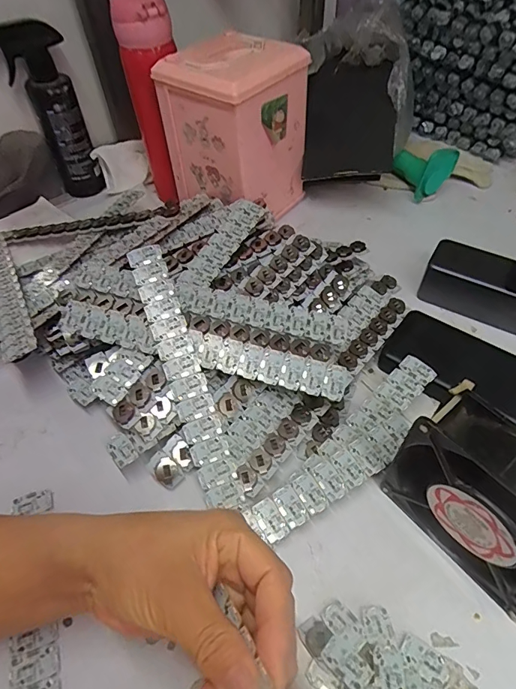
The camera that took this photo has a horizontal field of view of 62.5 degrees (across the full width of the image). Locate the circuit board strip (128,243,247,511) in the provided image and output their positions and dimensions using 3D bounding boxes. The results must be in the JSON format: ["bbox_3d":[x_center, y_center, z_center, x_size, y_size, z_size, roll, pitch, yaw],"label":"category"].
[{"bbox_3d":[-0.063,0.020,0.356,0.029,0.006,0.232,-18,75,-12],"label":"circuit board strip"}]

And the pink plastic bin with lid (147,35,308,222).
[{"bbox_3d":[-0.021,-0.245,0.499,0.139,0.161,0.114,-36,59,-23],"label":"pink plastic bin with lid"}]

